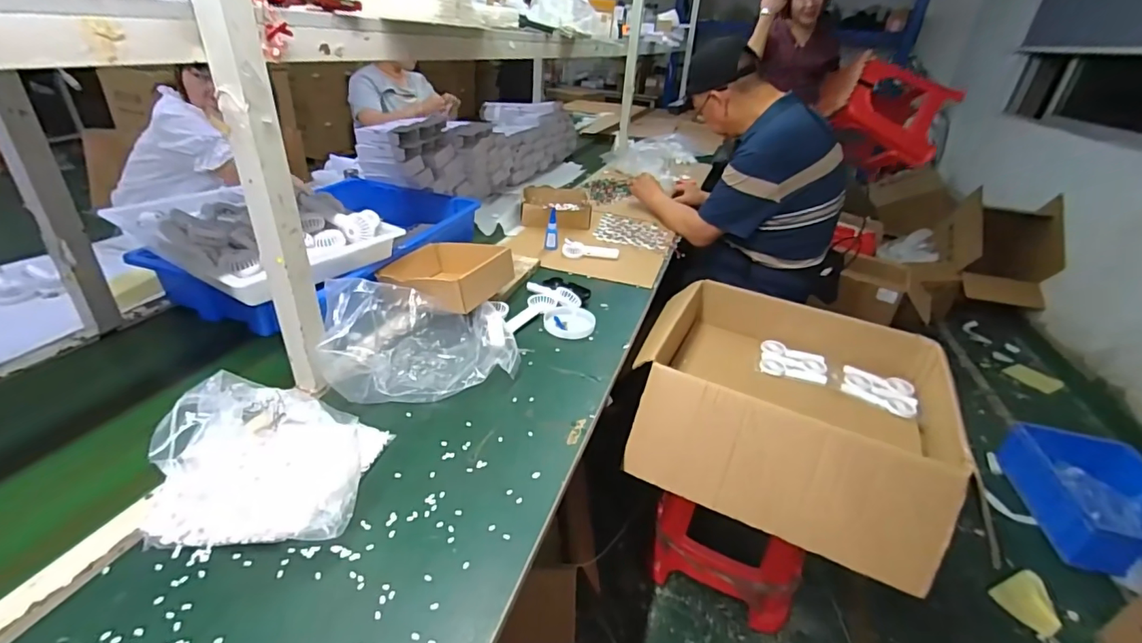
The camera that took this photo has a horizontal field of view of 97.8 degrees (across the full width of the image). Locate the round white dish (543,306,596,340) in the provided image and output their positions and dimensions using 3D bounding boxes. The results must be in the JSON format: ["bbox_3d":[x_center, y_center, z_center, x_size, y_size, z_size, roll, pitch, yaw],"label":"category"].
[{"bbox_3d":[-0.004,0.001,0.977,0.098,0.017,0.087,11,31,14],"label":"round white dish"}]

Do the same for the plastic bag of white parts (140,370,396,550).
[{"bbox_3d":[-0.343,0.144,0.569,0.214,0.141,0.203,4,30,2],"label":"plastic bag of white parts"}]

